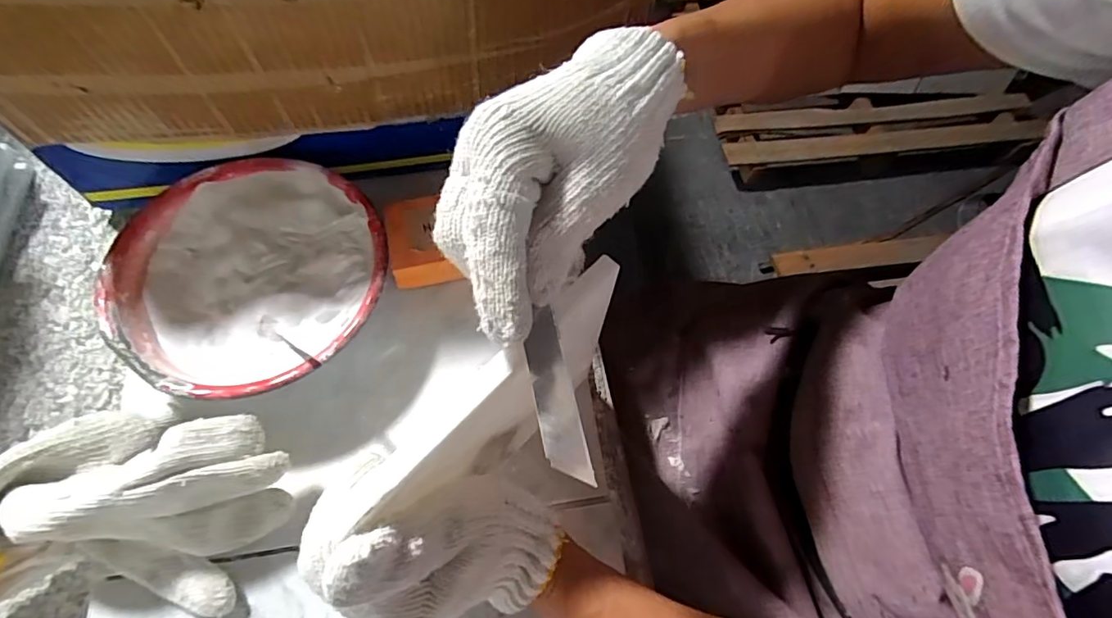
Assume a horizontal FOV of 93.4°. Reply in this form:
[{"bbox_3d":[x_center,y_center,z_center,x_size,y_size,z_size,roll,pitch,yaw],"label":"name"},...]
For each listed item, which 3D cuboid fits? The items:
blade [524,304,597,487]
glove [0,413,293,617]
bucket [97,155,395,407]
[{"bbox_3d":[-0.001,0.032,0.200,0.017,0.004,0.067,-2,62,-24],"label":"blade"},{"bbox_3d":[-0.230,0.111,0.289,0.152,0.070,0.105,7,66,0],"label":"glove"},{"bbox_3d":[-0.196,-0.017,0.356,0.160,0.057,0.162,1,66,-2],"label":"bucket"}]

